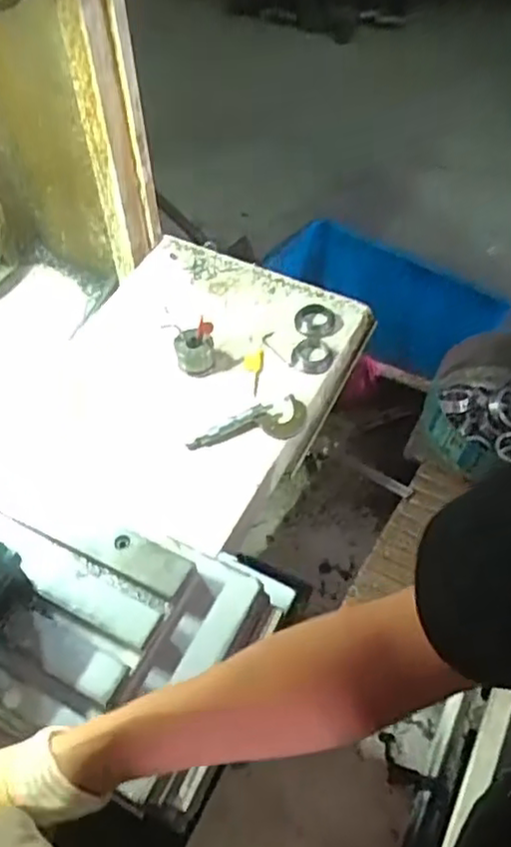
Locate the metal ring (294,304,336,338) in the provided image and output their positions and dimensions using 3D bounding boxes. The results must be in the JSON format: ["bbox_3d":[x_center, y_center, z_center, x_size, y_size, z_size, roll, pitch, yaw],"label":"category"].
[{"bbox_3d":[0.079,-0.135,0.894,0.053,0.012,0.061,0,54,2],"label":"metal ring"}]

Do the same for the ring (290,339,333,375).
[{"bbox_3d":[0.072,-0.085,0.861,0.052,0.021,0.052,-1,54,2],"label":"ring"}]

